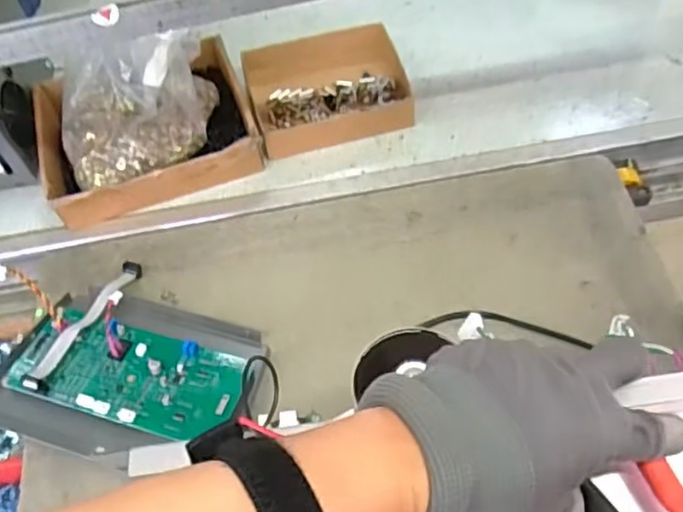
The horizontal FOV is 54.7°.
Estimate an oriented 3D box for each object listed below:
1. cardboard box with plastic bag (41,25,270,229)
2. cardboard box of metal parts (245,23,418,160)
[{"bbox_3d":[-0.209,-0.149,0.685,0.214,0.131,0.184,-21,59,-9],"label":"cardboard box with plastic bag"},{"bbox_3d":[-0.017,-0.189,0.753,0.178,0.042,0.140,-16,58,-6],"label":"cardboard box of metal parts"}]

